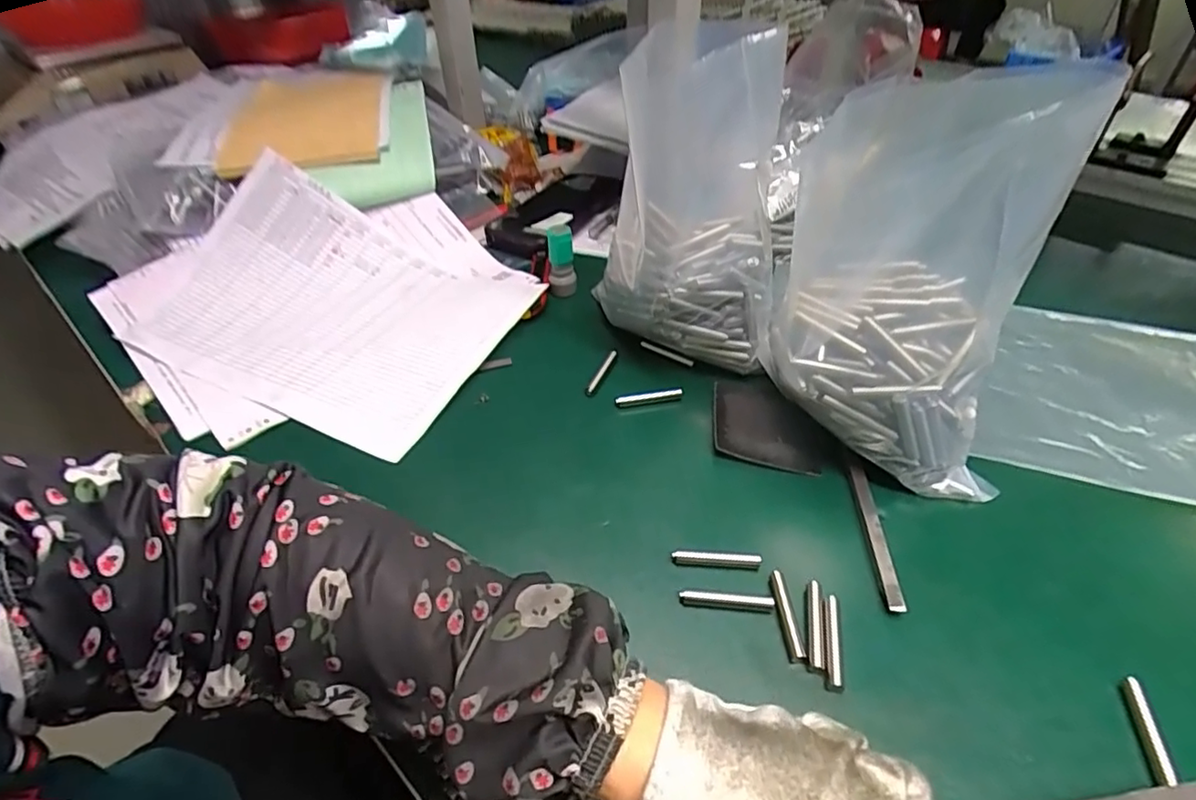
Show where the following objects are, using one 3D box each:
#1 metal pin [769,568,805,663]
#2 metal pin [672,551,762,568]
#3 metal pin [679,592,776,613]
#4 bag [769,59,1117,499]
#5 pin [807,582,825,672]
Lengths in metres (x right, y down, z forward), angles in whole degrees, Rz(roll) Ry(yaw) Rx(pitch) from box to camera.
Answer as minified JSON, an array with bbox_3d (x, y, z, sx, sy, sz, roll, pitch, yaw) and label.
[{"bbox_3d":[0.098,0.112,0.314,0.008,0.005,0.048,-2,42,-2],"label":"metal pin"},{"bbox_3d":[0.067,0.090,0.339,0.048,0.005,0.007,4,42,5],"label":"metal pin"},{"bbox_3d":[0.069,0.107,0.321,0.049,0.004,0.007,5,42,6],"label":"metal pin"},{"bbox_3d":[0.175,-0.049,0.343,0.128,0.204,0.104,0,42,0],"label":"bag"},{"bbox_3d":[0.112,0.115,0.309,0.007,0.004,0.048,9,43,10],"label":"pin"}]

